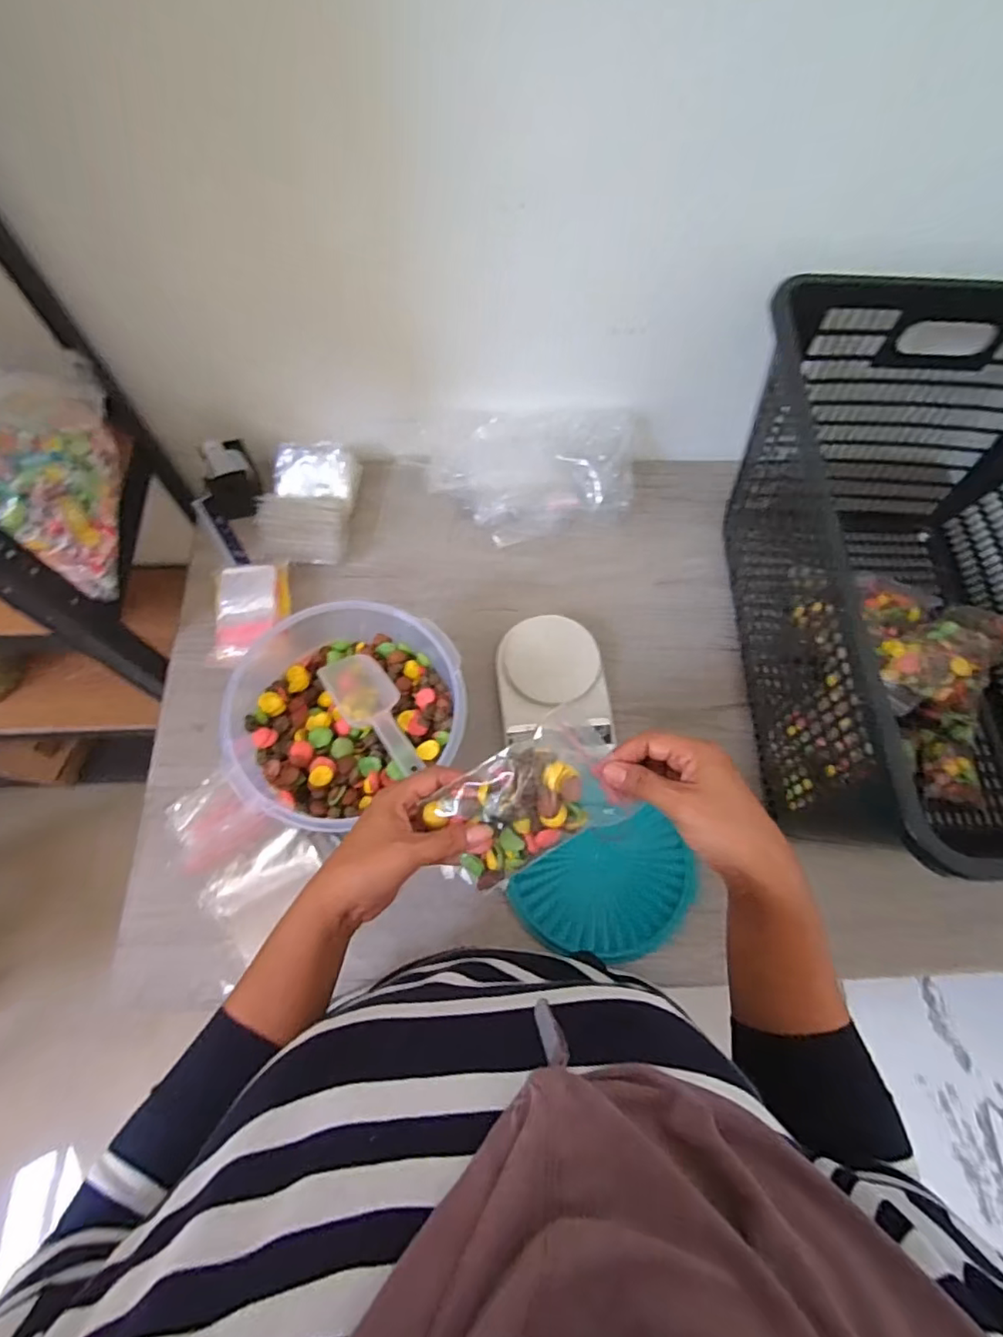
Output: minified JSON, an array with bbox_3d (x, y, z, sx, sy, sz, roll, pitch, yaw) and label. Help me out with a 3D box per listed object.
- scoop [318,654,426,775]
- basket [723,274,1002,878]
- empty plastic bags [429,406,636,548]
[{"bbox_3d":[-0.117,0.041,0.558,0.054,0.027,0.142,-35,58,-14],"label":"scoop"},{"bbox_3d":[0.462,-0.070,0.624,0.423,0.313,0.543,-1,68,-2],"label":"basket"},{"bbox_3d":[0.046,-0.258,0.795,0.275,0.091,0.133,-5,69,-4],"label":"empty plastic bags"}]

